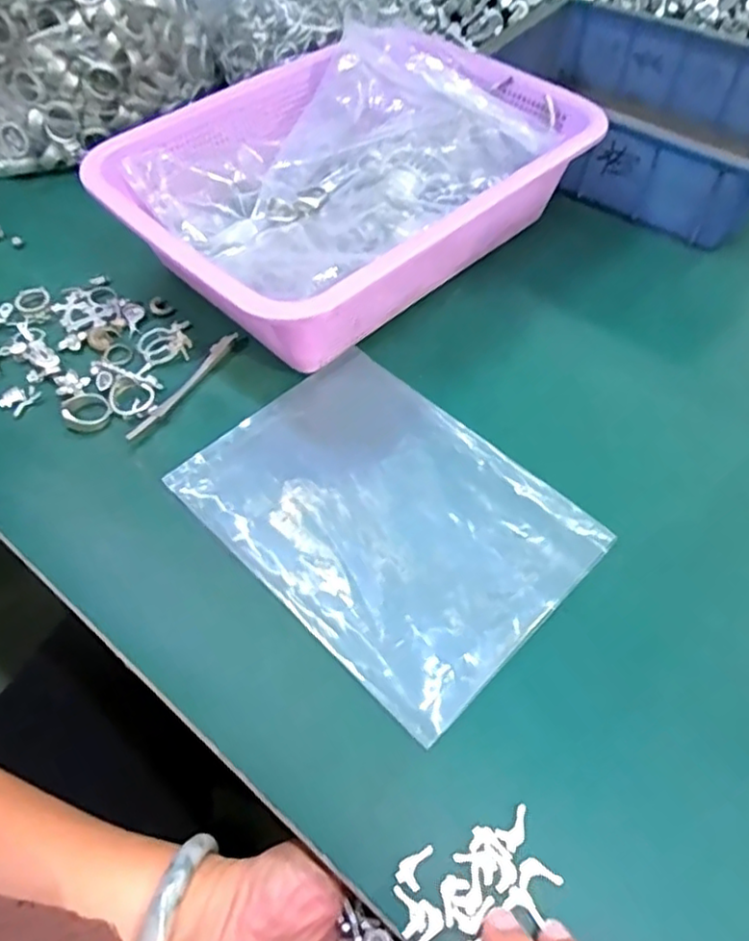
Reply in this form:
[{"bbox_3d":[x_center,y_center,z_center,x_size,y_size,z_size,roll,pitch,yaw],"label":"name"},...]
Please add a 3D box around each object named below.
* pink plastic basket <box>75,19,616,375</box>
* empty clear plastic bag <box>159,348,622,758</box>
[{"bbox_3d":[-0.015,-0.199,0.451,0.300,0.077,0.220,-39,64,-22],"label":"pink plastic basket"},{"bbox_3d":[0.006,0.020,0.353,0.145,0.012,0.197,-40,64,-21],"label":"empty clear plastic bag"}]

